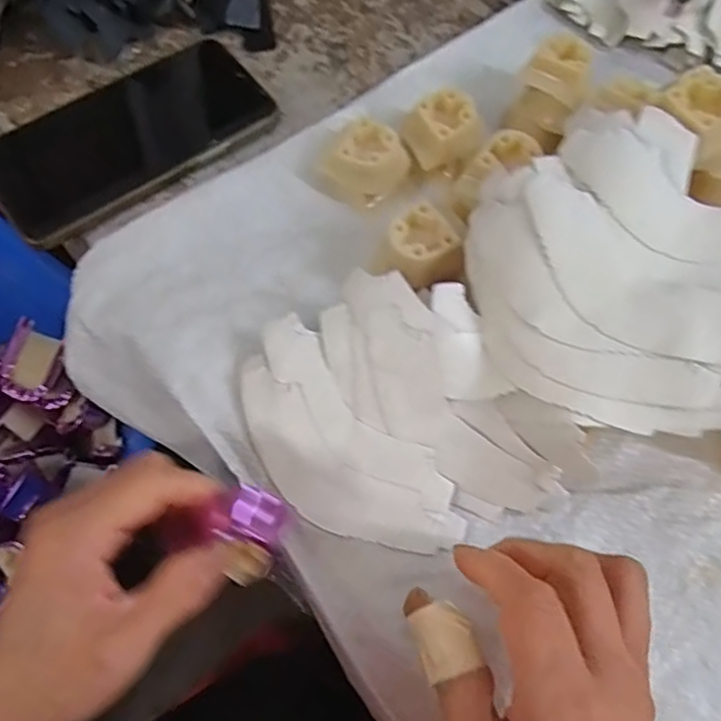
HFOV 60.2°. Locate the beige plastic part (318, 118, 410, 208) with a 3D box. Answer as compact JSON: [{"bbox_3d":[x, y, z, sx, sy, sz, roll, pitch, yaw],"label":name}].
[{"bbox_3d":[0.002,-0.111,0.351,0.037,0.030,0.038,-38,74,-15],"label":"beige plastic part"}]

